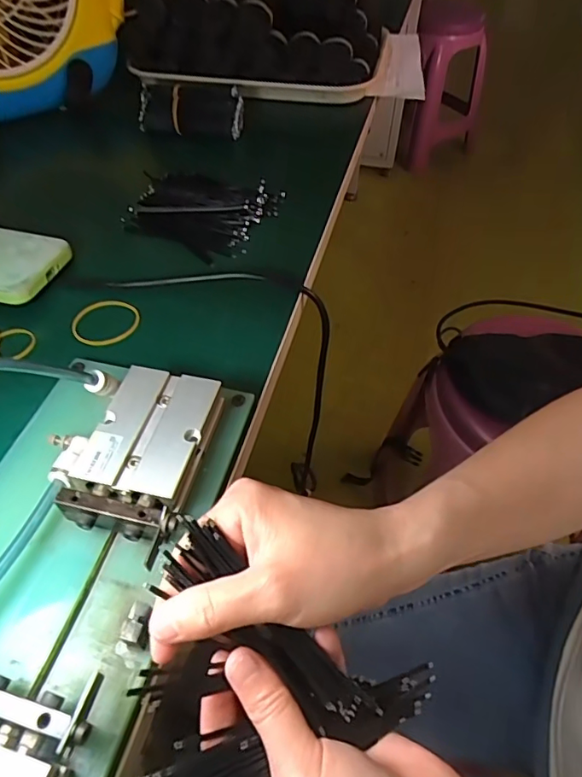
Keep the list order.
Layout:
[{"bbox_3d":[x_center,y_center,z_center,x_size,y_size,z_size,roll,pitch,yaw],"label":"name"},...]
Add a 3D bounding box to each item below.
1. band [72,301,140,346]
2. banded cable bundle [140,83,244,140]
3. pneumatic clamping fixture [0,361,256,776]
[{"bbox_3d":[-0.129,-0.046,0.357,0.045,0.004,0.041,6,52,3],"label":"band"},{"bbox_3d":[-0.104,-0.300,0.546,0.109,0.028,0.072,5,52,2],"label":"banded cable bundle"},{"bbox_3d":[-0.112,0.090,0.220,0.113,0.032,0.260,12,52,7],"label":"pneumatic clamping fixture"}]

